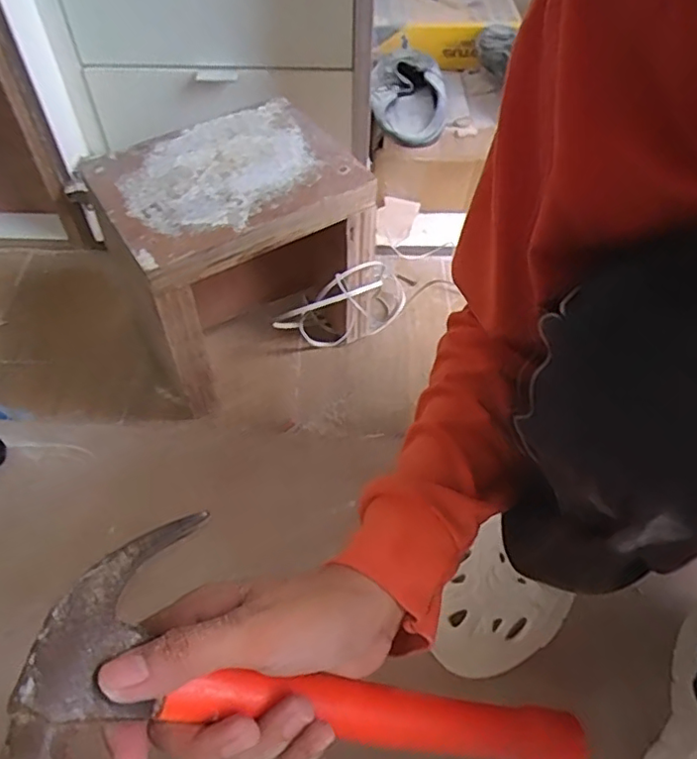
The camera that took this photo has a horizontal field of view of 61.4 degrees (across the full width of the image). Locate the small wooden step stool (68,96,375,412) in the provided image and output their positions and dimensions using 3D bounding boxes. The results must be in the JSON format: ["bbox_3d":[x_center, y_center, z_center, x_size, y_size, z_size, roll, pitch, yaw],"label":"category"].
[{"bbox_3d":[-0.118,-0.136,0.679,0.260,0.244,0.200,-23,56,-19],"label":"small wooden step stool"}]

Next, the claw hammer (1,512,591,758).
[{"bbox_3d":[-0.002,0.138,0.265,0.262,0.034,0.112,21,42,-28],"label":"claw hammer"}]

